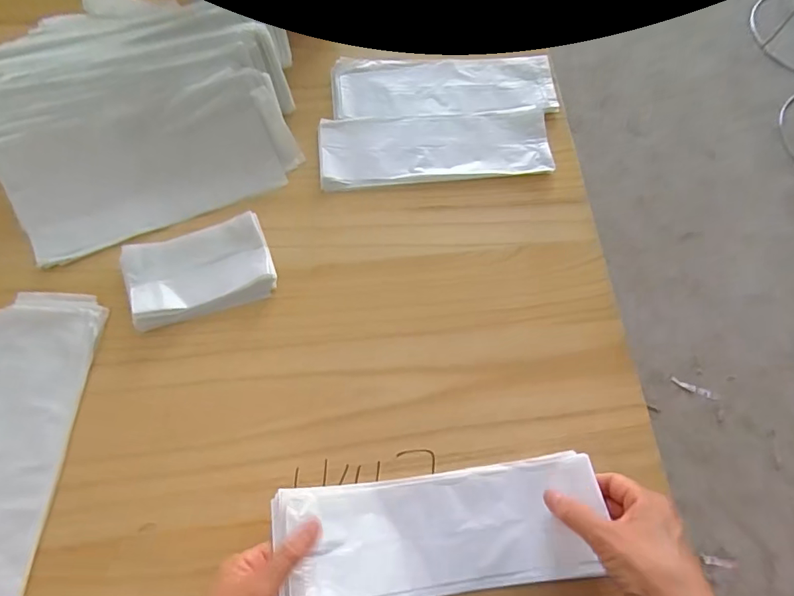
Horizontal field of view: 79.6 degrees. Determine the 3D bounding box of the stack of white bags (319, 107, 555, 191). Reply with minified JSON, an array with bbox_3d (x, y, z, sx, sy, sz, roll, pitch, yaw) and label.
[{"bbox_3d":[0.041,-0.166,0.519,0.245,0.009,0.088,-4,70,-4],"label":"stack of white bags"}]

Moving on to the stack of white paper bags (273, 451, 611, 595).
[{"bbox_3d":[0.035,0.177,0.362,0.240,0.033,0.088,-7,70,-6],"label":"stack of white paper bags"}]

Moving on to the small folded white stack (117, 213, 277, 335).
[{"bbox_3d":[-0.186,-0.026,0.451,0.128,0.016,0.082,-17,71,-9],"label":"small folded white stack"}]

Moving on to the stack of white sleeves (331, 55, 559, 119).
[{"bbox_3d":[0.055,-0.246,0.552,0.253,0.010,0.083,-1,70,-3],"label":"stack of white sleeves"}]

